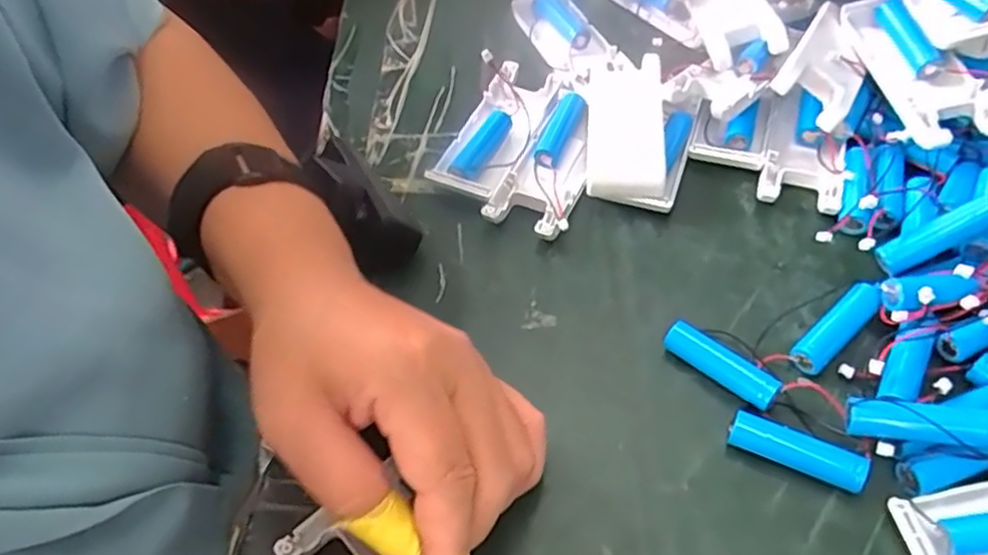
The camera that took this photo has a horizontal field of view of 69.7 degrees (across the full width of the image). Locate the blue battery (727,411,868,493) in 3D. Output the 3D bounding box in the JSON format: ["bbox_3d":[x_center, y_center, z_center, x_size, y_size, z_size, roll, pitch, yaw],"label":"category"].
[{"bbox_3d":[0.119,0.069,0.281,0.051,0.013,0.012,22,58,20],"label":"blue battery"}]

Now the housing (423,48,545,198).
[{"bbox_3d":[-0.001,-0.084,0.400,0.044,0.021,0.095,15,56,16],"label":"housing"}]

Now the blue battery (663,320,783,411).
[{"bbox_3d":[0.096,0.037,0.303,0.012,0.016,0.050,-40,60,-22],"label":"blue battery"}]

